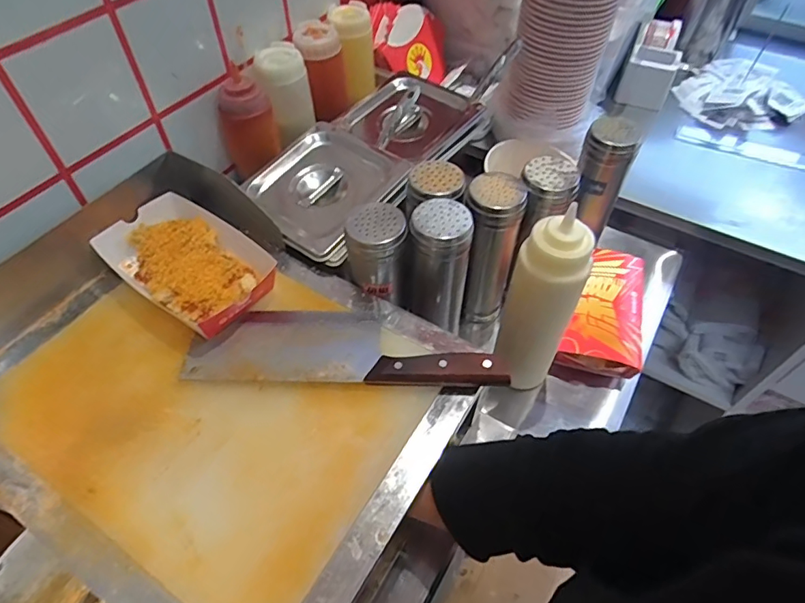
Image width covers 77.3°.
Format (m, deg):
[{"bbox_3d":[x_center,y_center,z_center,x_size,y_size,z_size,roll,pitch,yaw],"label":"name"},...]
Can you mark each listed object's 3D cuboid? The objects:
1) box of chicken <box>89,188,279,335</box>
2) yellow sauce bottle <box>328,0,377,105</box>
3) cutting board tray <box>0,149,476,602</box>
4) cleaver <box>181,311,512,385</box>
[{"bbox_3d":[-0.226,-0.041,0.531,0.183,0.038,0.112,32,58,22],"label":"box of chicken"},{"bbox_3d":[-0.083,-0.379,0.770,0.067,0.121,0.072,1,52,-1],"label":"yellow sauce bottle"},{"bbox_3d":[-0.194,0.057,0.459,0.460,0.060,0.340,27,56,18],"label":"cutting board tray"},{"bbox_3d":[-0.055,0.039,0.481,0.291,0.028,0.081,3,52,1],"label":"cleaver"}]

